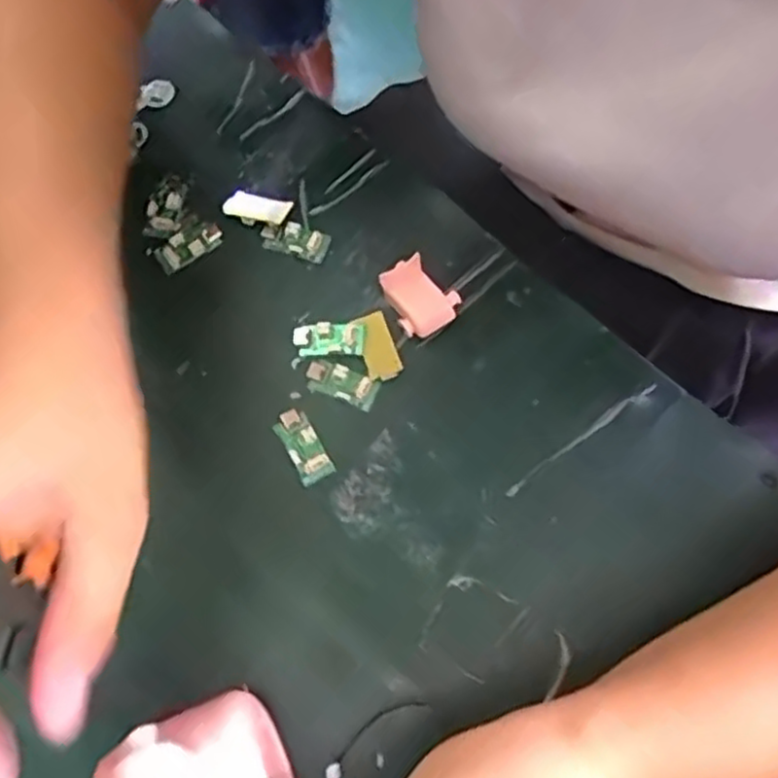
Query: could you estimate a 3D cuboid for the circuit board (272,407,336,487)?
[{"bbox_3d":[-0.037,0.024,0.309,0.015,0.006,0.033,-28,73,-9],"label":"circuit board"}]

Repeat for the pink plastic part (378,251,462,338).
[{"bbox_3d":[0.014,-0.042,0.324,0.028,0.013,0.033,-34,74,-11],"label":"pink plastic part"}]

